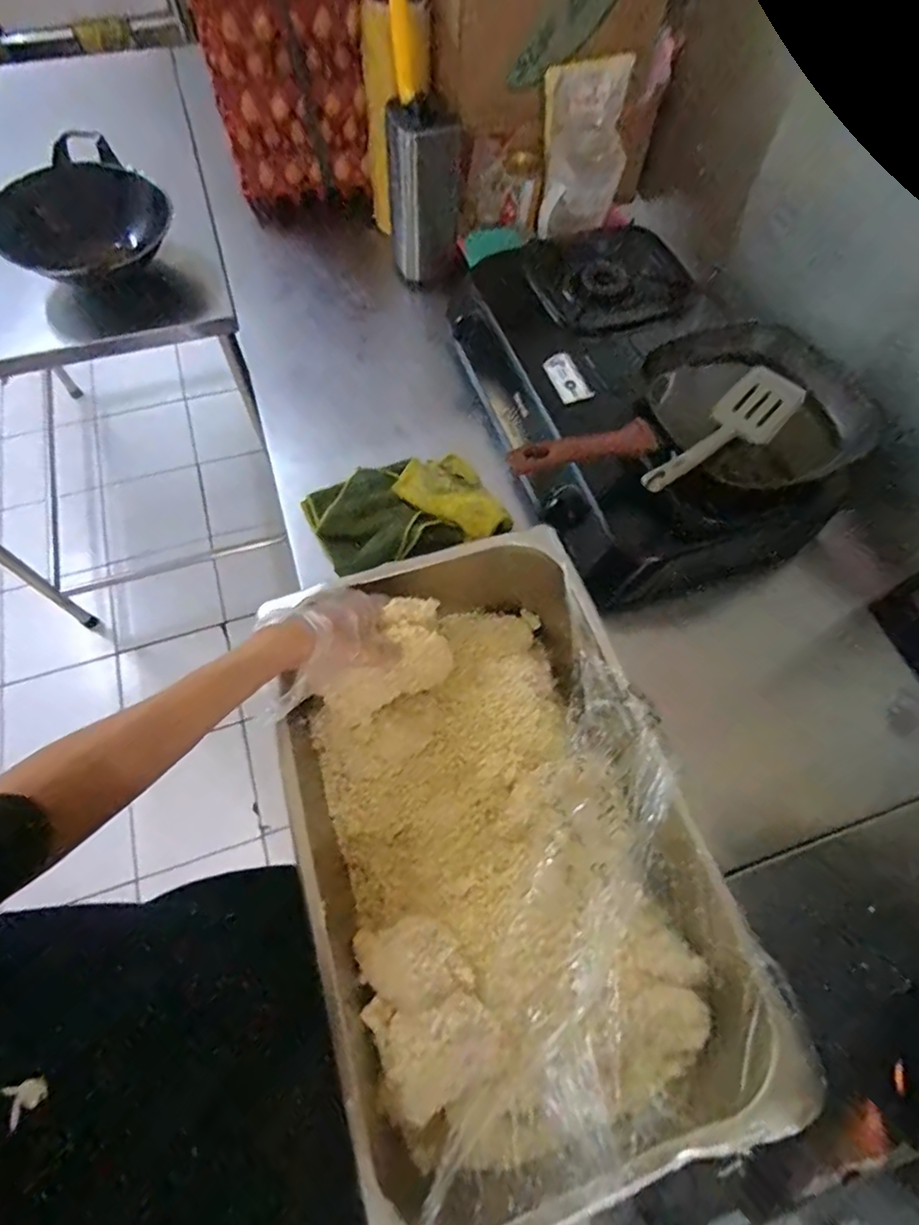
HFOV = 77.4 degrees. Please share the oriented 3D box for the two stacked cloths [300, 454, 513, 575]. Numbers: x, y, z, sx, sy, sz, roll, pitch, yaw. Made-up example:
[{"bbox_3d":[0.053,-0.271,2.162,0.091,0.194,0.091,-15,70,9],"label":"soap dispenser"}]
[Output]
[{"bbox_3d":[-0.081,-0.146,0.790,0.260,0.059,0.151,-12,65,-6],"label":"two stacked cloths"}]

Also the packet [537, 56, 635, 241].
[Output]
[{"bbox_3d":[0.199,-0.744,0.920,0.125,0.034,0.240,5,105,15],"label":"packet"}]

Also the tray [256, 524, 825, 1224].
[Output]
[{"bbox_3d":[0.023,0.194,0.540,0.325,0.122,0.510,-17,66,-9],"label":"tray"}]

